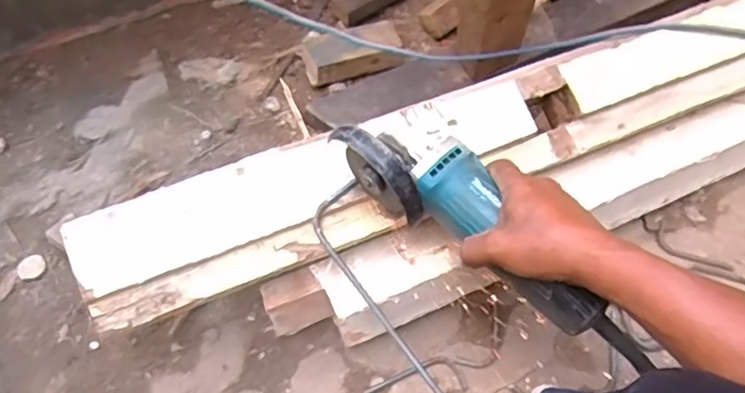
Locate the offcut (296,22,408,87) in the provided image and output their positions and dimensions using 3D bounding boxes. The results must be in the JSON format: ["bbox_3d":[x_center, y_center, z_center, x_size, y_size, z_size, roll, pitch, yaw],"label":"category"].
[{"bbox_3d":[-0.027,-0.195,0.844,0.134,0.047,0.072,-14,64,-10],"label":"offcut"}]

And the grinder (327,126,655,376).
[{"bbox_3d":[0.105,0.040,0.553,0.311,0.102,0.087,41,68,11],"label":"grinder"}]

